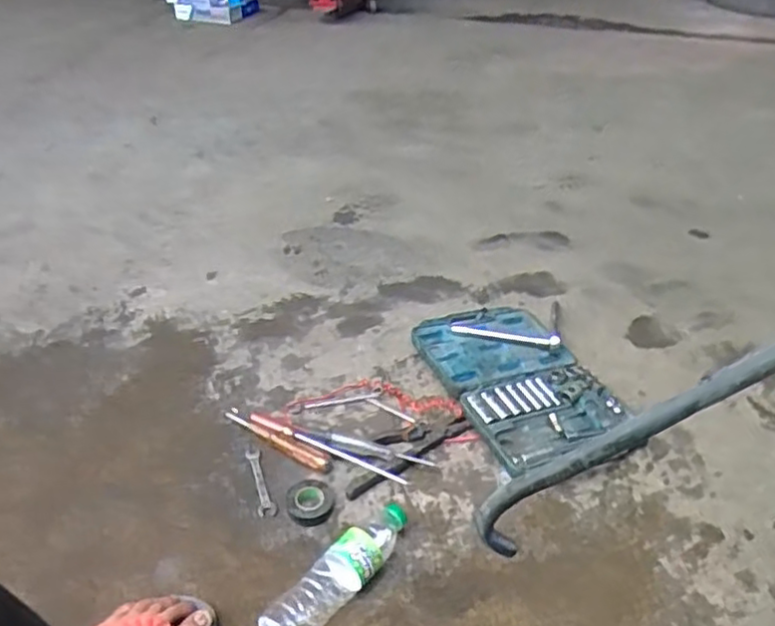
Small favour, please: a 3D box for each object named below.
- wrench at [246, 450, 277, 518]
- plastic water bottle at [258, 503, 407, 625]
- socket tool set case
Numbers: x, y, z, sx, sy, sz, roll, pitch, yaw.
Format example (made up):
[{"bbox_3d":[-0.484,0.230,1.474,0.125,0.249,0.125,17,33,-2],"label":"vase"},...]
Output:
[{"bbox_3d":[-0.181,0.242,0.962,0.025,0.007,0.124,-12,38,-15],"label":"wrench"},{"bbox_3d":[-0.055,0.313,0.815,0.052,0.057,0.228,29,46,33],"label":"plastic water bottle"},{"bbox_3d":[0.216,0.112,1.115,0.249,0.043,0.375,-16,39,-19],"label":"socket tool set case"}]

